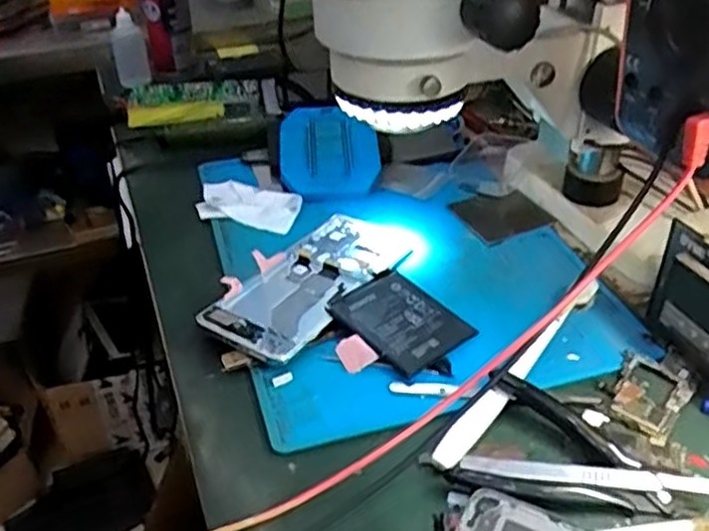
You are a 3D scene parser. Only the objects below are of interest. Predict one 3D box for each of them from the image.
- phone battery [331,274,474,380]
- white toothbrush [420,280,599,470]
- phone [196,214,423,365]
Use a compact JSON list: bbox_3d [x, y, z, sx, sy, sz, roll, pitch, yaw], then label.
[{"bbox_3d":[0.029,0.035,0.459,0.065,0.006,0.076,-25,50,-32],"label":"phone battery"},{"bbox_3d":[0.101,0.061,0.421,0.013,0.016,0.180,26,44,34],"label":"white toothbrush"},{"bbox_3d":[-0.026,0.008,0.497,0.070,0.014,0.167,21,41,30],"label":"phone"}]

